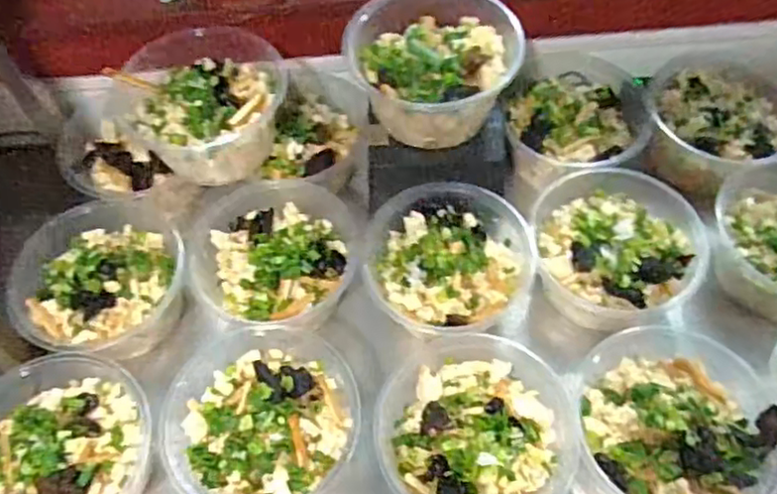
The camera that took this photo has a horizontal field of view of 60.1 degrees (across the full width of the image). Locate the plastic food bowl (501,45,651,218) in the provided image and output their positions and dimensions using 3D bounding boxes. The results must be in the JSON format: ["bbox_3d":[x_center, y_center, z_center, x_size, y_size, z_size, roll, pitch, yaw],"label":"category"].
[{"bbox_3d":[0.217,-0.145,0.780,0.164,0.071,0.168,-1,58,1],"label":"plastic food bowl"}]

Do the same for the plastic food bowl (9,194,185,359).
[{"bbox_3d":[-0.288,0.026,0.680,0.156,0.067,0.168,-1,58,1],"label":"plastic food bowl"}]

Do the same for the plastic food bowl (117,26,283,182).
[{"bbox_3d":[-0.193,-0.147,0.714,0.165,0.106,0.178,-1,58,1],"label":"plastic food bowl"}]

